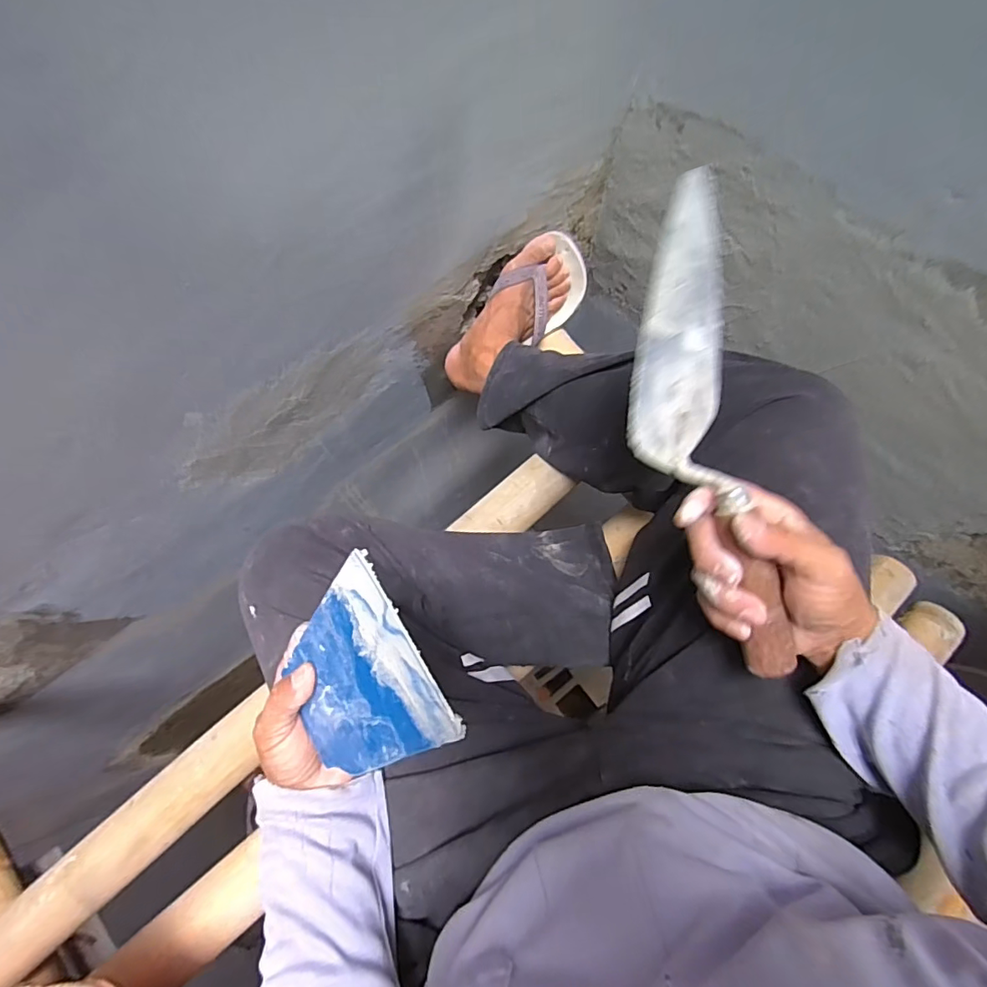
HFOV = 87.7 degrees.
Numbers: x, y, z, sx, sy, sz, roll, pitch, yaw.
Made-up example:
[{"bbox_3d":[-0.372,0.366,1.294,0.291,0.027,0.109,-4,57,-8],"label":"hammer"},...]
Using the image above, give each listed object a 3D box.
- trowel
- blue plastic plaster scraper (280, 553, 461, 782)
[{"bbox_3d":[0.131,-0.030,0.334,0.085,0.065,0.300,-14,96,-6],"label":"trowel"},{"bbox_3d":[-0.080,0.114,0.300,0.005,0.138,0.107,-10,57,-48],"label":"blue plastic plaster scraper"}]

